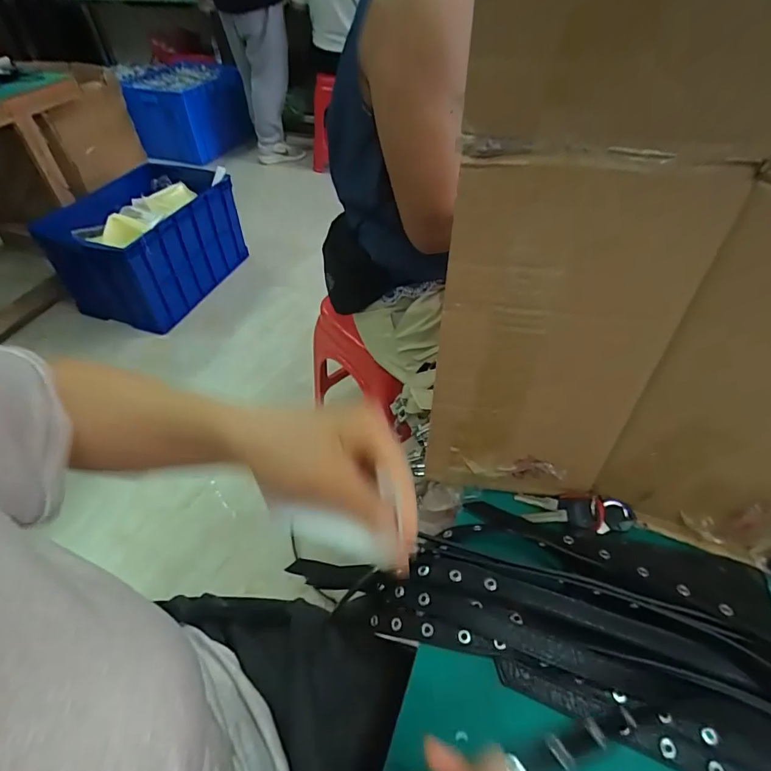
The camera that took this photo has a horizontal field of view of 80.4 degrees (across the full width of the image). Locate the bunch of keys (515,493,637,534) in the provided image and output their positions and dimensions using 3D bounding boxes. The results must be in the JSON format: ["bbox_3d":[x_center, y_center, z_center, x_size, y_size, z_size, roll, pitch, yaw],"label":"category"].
[{"bbox_3d":[0.186,0.121,0.441,0.105,0.024,0.034,6,49,7],"label":"bunch of keys"}]

